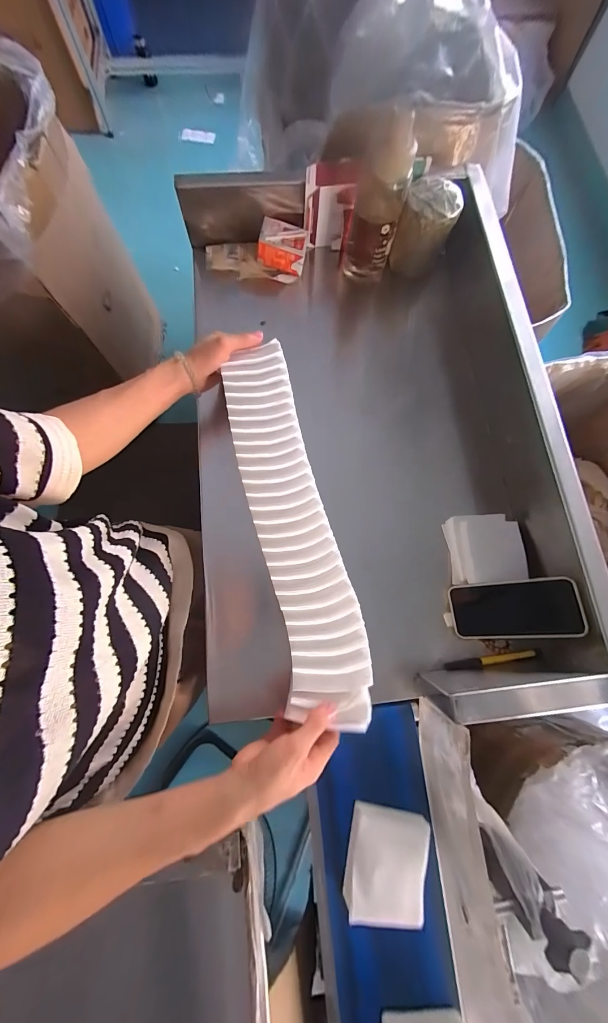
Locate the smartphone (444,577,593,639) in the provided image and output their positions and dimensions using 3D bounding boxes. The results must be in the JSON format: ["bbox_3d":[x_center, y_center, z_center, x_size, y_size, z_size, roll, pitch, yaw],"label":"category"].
[{"bbox_3d":[0.288,0.136,0.447,0.152,0.013,0.076,-13,75,28],"label":"smartphone"}]

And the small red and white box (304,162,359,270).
[{"bbox_3d":[0.042,-0.527,0.571,0.085,0.138,0.032,12,76,1],"label":"small red and white box"}]

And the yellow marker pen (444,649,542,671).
[{"bbox_3d":[0.273,0.216,0.466,0.135,0.014,0.014,-9,77,-4],"label":"yellow marker pen"}]

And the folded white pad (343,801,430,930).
[{"bbox_3d":[0.100,0.427,0.389,0.092,0.021,0.105,12,68,6],"label":"folded white pad"}]

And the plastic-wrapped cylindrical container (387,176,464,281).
[{"bbox_3d":[0.211,-0.495,0.573,0.091,0.113,0.084,0,76,-1],"label":"plastic-wrapped cylindrical container"}]

